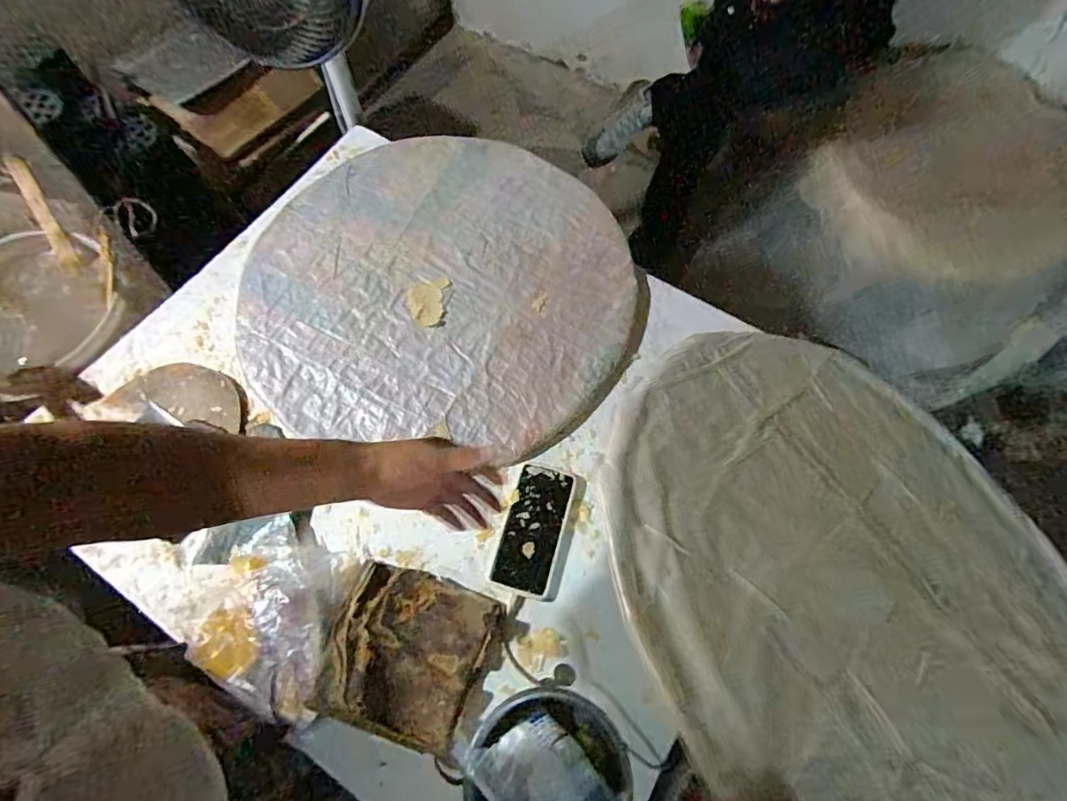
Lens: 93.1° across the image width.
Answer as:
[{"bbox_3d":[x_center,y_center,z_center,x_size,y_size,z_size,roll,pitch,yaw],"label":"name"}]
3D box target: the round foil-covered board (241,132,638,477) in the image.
[{"bbox_3d":[-0.140,-0.209,0.807,0.604,0.031,0.557,10,68,4],"label":"round foil-covered board"}]

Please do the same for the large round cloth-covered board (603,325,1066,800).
[{"bbox_3d":[0.393,0.194,0.540,0.671,0.026,0.656,14,50,-17],"label":"large round cloth-covered board"}]

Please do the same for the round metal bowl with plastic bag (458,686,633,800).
[{"bbox_3d":[0.014,0.381,0.518,0.163,0.108,0.143,4,67,1],"label":"round metal bowl with plastic bag"}]

